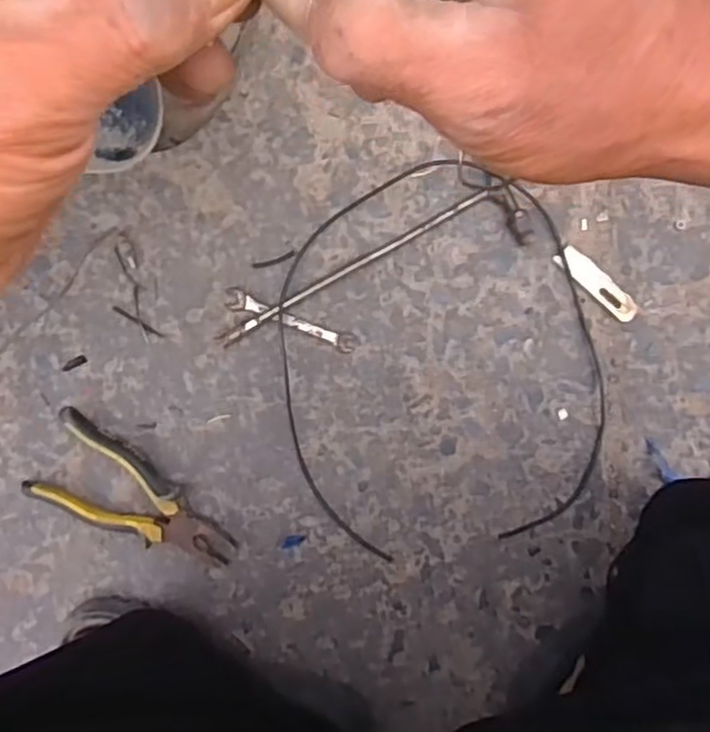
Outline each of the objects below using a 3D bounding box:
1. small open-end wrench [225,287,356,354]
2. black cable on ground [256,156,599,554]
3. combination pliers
[{"bbox_3d":[-0.057,-0.040,0.627,0.118,0.007,0.019,21,94,1],"label":"small open-end wrench"},{"bbox_3d":[0.071,-0.005,0.622,0.251,0.011,0.307,-11,93,3],"label":"black cable on ground"},{"bbox_3d":[-0.194,0.120,0.638,0.188,0.027,0.081,29,94,0],"label":"combination pliers"}]

